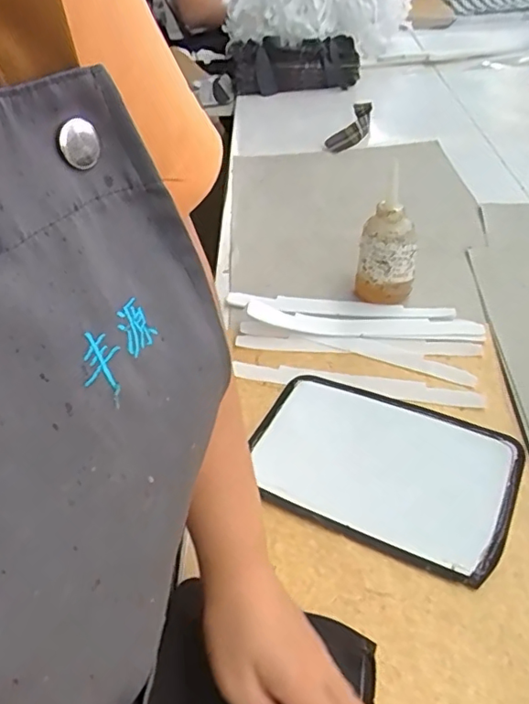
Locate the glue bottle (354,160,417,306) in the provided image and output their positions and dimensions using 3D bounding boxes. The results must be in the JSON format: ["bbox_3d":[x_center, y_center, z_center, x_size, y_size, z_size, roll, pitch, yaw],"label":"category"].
[{"bbox_3d":[0.137,-0.124,0.630,0.063,0.135,0.054,1,42,8],"label":"glue bottle"}]

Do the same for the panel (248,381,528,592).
[{"bbox_3d":[0.097,0.096,0.495,0.225,0.008,0.147,16,46,23],"label":"panel"}]

